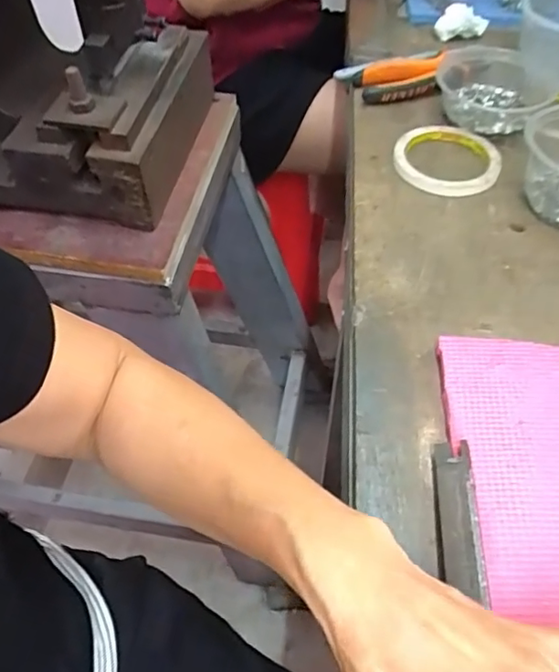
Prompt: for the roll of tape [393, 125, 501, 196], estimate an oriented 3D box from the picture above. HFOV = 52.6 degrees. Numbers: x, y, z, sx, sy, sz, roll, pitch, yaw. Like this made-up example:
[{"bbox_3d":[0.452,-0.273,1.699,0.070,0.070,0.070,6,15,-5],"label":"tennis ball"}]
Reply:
[{"bbox_3d":[0.158,-0.168,0.533,0.095,0.014,0.092,0,53,0],"label":"roll of tape"}]

